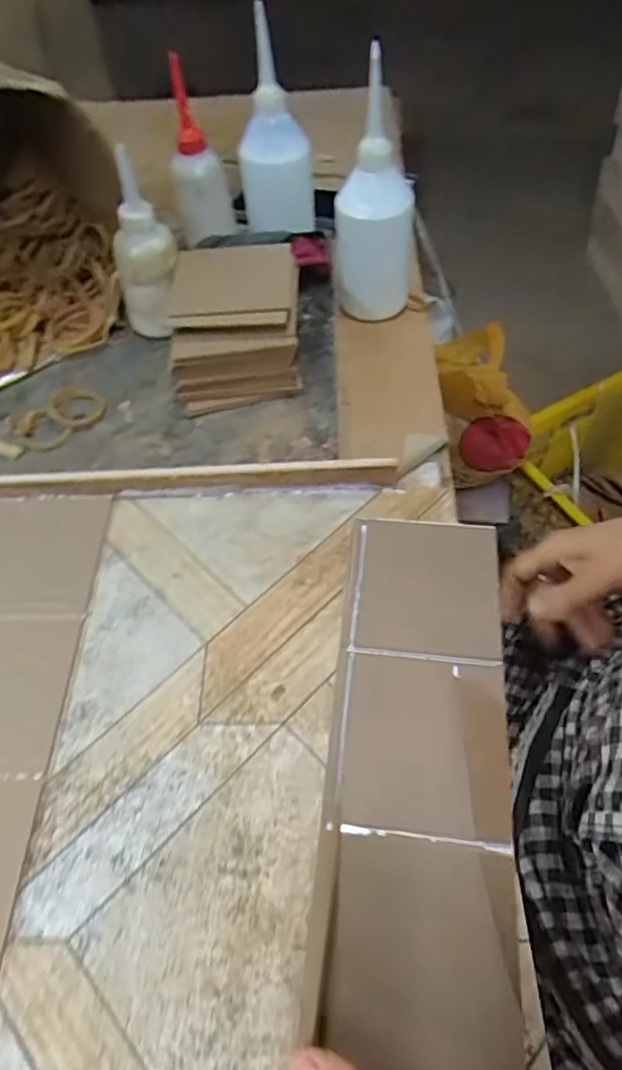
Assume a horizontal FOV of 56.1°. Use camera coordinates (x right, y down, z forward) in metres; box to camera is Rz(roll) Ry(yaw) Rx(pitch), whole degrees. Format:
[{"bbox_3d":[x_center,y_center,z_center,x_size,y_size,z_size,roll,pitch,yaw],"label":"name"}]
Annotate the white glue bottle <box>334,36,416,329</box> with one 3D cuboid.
[{"bbox_3d":[0.058,-0.311,0.527,0.072,0.206,0.083,2,57,5],"label":"white glue bottle"}]

